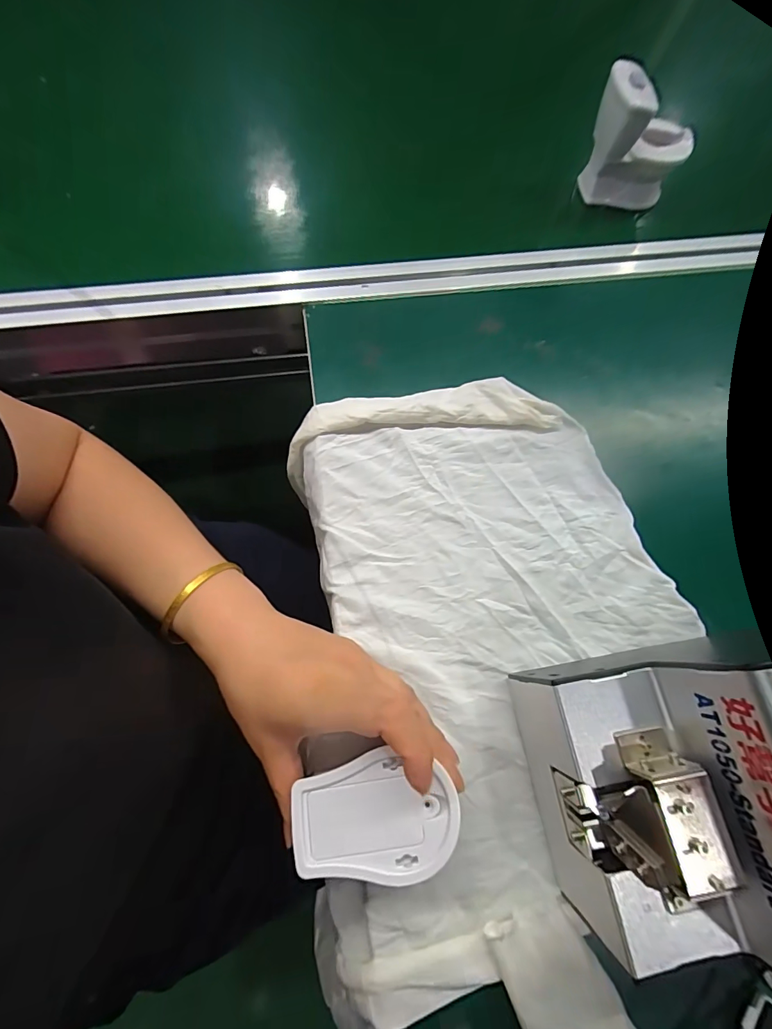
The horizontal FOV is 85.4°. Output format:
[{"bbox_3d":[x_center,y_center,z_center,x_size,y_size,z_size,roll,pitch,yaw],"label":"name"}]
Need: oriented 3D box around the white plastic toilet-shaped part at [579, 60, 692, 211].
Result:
[{"bbox_3d":[0.257,-0.379,0.427,0.101,0.092,0.072,25,72,8],"label":"white plastic toilet-shaped part"}]

